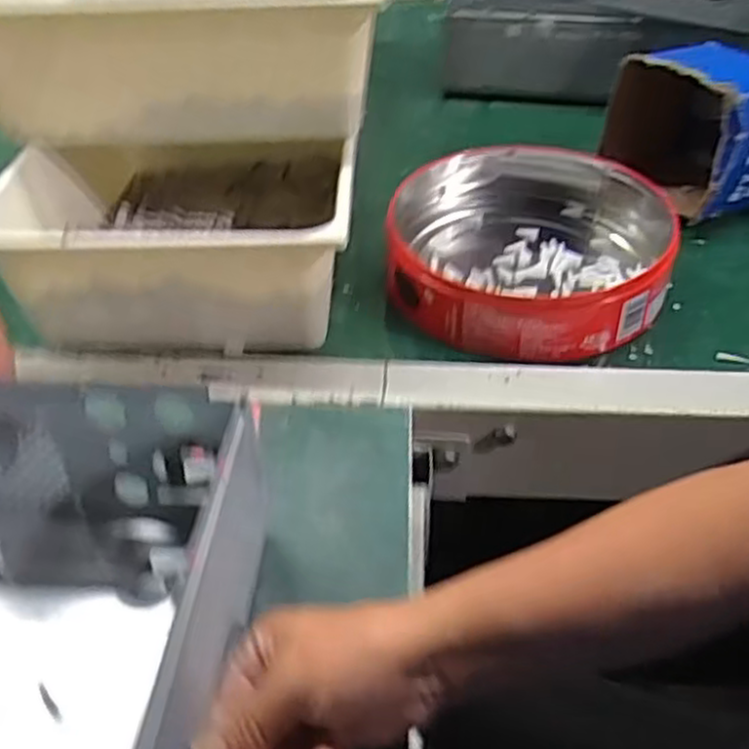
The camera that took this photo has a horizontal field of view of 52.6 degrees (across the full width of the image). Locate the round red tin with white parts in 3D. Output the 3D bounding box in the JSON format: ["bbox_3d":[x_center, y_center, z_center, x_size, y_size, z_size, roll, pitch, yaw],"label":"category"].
[{"bbox_3d":[0.146,-0.132,0.690,0.243,0.067,0.296,3,40,6],"label":"round red tin with white parts"}]

